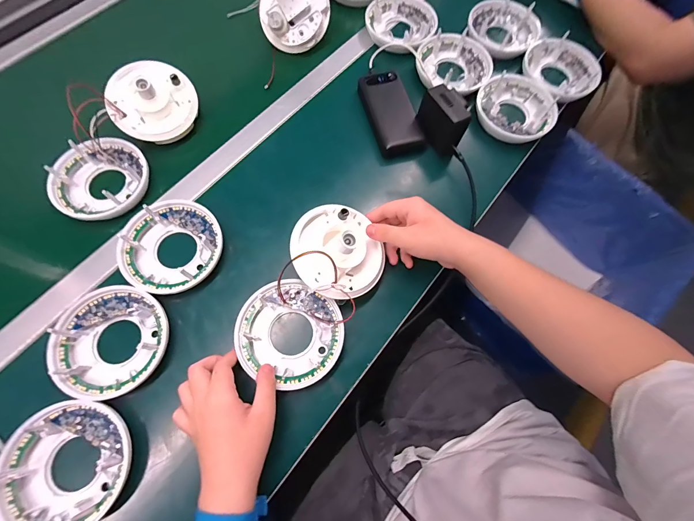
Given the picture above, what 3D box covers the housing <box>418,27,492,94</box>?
[{"bbox_3d":[0.194,-0.359,0.577,0.129,0.035,0.119,15,71,3],"label":"housing"}]

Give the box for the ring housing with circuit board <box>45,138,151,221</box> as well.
[{"bbox_3d":[-0.360,-0.123,0.468,0.129,0.048,0.122,-22,73,-9],"label":"ring housing with circuit board"}]

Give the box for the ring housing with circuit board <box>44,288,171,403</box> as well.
[{"bbox_3d":[-0.291,0.098,0.399,0.131,0.029,0.128,1,71,-2],"label":"ring housing with circuit board"}]

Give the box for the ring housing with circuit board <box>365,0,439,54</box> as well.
[{"bbox_3d":[0.103,-0.451,0.609,0.125,0.032,0.145,-32,75,-12],"label":"ring housing with circuit board"}]

